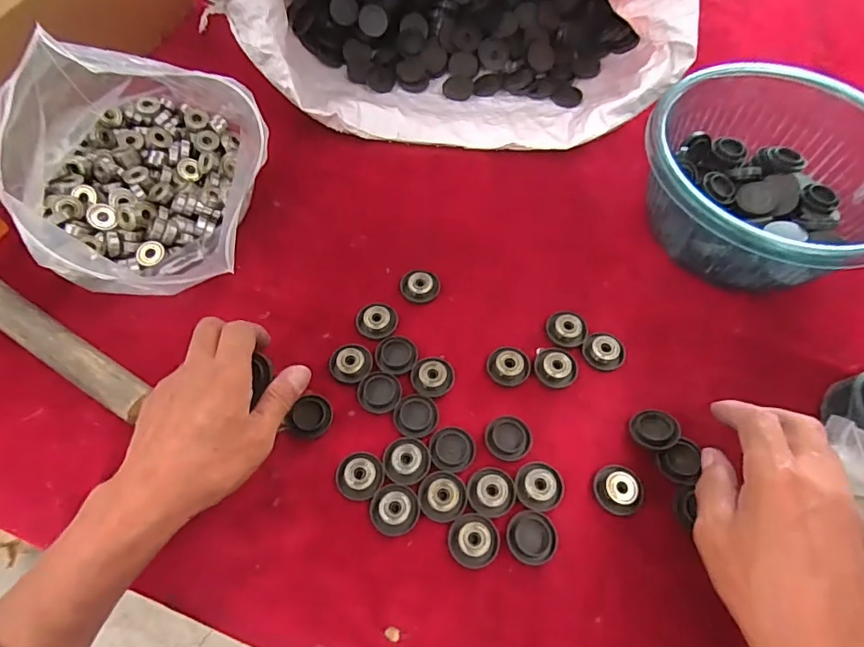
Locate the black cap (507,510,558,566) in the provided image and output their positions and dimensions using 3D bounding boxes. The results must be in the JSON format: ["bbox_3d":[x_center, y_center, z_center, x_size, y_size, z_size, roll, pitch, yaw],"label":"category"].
[{"bbox_3d":[0.067,0.143,0.340,0.033,0.005,0.032,0,60,0],"label":"black cap"}]

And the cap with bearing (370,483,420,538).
[{"bbox_3d":[-0.025,0.127,0.346,0.033,0.007,0.031,0,60,0],"label":"cap with bearing"}]

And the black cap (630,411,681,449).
[{"bbox_3d":[0.163,0.078,0.372,0.032,0.012,0.027,26,64,14],"label":"black cap"}]

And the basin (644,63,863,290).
[{"bbox_3d":[0.286,-0.123,0.440,0.200,0.102,0.200,0,60,0],"label":"basin"}]

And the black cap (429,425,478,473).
[{"bbox_3d":[0.015,0.091,0.368,0.033,0.004,0.033,0,60,0],"label":"black cap"}]

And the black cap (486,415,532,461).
[{"bbox_3d":[0.057,0.083,0.373,0.034,0.006,0.031,0,60,0],"label":"black cap"}]

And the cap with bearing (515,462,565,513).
[{"bbox_3d":[0.075,0.113,0.355,0.032,0.008,0.034,0,60,0],"label":"cap with bearing"}]

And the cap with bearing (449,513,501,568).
[{"bbox_3d":[0.028,0.144,0.338,0.032,0.005,0.033,0,60,0],"label":"cap with bearing"}]

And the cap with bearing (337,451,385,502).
[{"bbox_3d":[-0.050,0.106,0.356,0.033,0.009,0.033,0,60,0],"label":"cap with bearing"}]

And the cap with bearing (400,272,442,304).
[{"bbox_3d":[-0.010,-0.031,0.436,0.033,0.012,0.028,3,60,2],"label":"cap with bearing"}]

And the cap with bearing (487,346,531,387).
[{"bbox_3d":[0.060,0.033,0.398,0.033,0.009,0.029,-5,60,-2],"label":"cap with bearing"}]

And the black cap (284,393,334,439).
[{"bbox_3d":[-0.088,0.068,0.377,0.027,0.009,0.031,25,63,14],"label":"black cap"}]

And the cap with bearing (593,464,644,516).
[{"bbox_3d":[0.130,0.116,0.354,0.034,0.011,0.031,0,60,0],"label":"cap with bearing"}]

